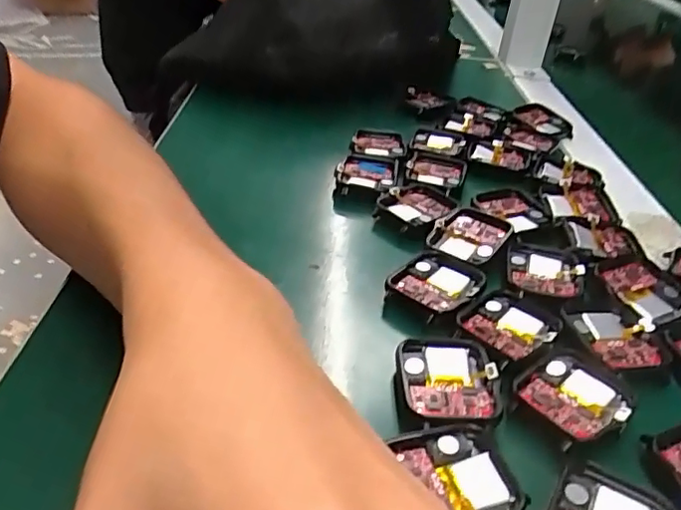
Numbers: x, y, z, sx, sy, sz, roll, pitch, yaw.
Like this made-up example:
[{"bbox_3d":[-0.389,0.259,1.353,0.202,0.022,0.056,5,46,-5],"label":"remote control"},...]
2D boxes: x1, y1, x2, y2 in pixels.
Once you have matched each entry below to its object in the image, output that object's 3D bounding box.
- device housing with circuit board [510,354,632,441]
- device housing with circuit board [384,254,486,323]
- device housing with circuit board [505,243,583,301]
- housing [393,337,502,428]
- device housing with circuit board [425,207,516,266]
[{"bbox_3d":[0.090,0.053,0.226,0.041,0.006,0.036,-20,42,-34],"label":"device housing with circuit board"},{"bbox_3d":[0.047,0.013,0.281,0.037,0.007,0.047,28,39,29],"label":"device housing with circuit board"},{"bbox_3d":[0.102,0.008,0.295,0.037,0.006,0.042,14,34,11],"label":"device housing with circuit board"},{"bbox_3d":[0.041,0.049,0.228,0.038,0.006,0.042,7,34,0],"label":"housing"},{"bbox_3d":[0.069,-0.013,0.314,0.038,0.007,0.041,25,38,25],"label":"device housing with circuit board"}]

